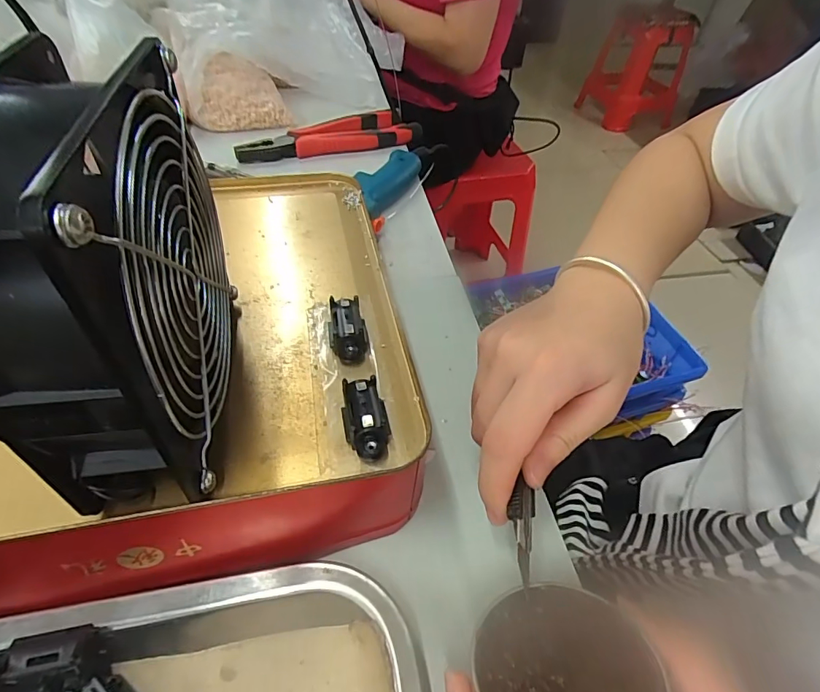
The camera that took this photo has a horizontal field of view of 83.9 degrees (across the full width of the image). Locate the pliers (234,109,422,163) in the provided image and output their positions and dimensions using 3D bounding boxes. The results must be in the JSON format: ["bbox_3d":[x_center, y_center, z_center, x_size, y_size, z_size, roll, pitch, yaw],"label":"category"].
[{"bbox_3d":[-0.087,-0.226,0.490,0.193,0.015,0.062,-20,52,-21],"label":"pliers"}]

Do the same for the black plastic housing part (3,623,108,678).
[{"bbox_3d":[-0.131,0.113,0.169,0.027,0.009,0.013,-5,48,-10],"label":"black plastic housing part"}]

